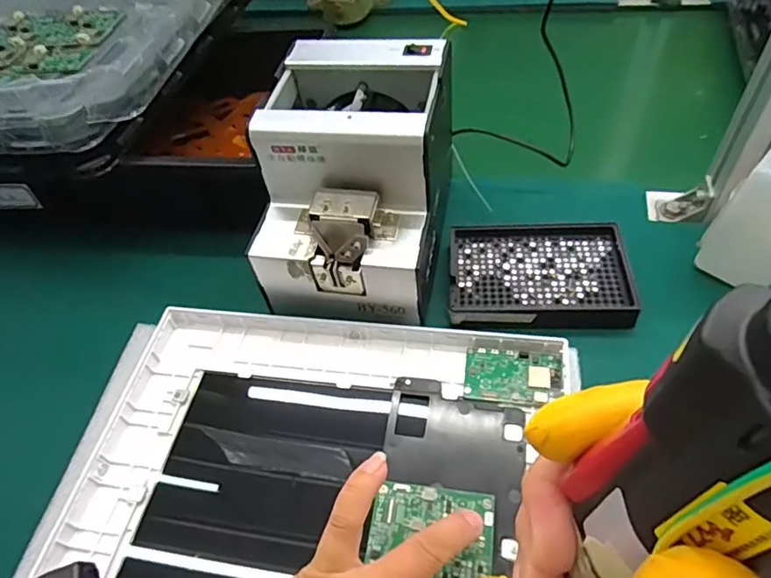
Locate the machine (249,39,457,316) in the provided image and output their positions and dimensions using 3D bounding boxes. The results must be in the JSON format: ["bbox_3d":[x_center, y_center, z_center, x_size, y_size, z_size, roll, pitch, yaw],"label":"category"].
[{"bbox_3d":[-0.021,-0.083,0.414,0.129,0.138,0.175,6,51,11],"label":"machine"}]

